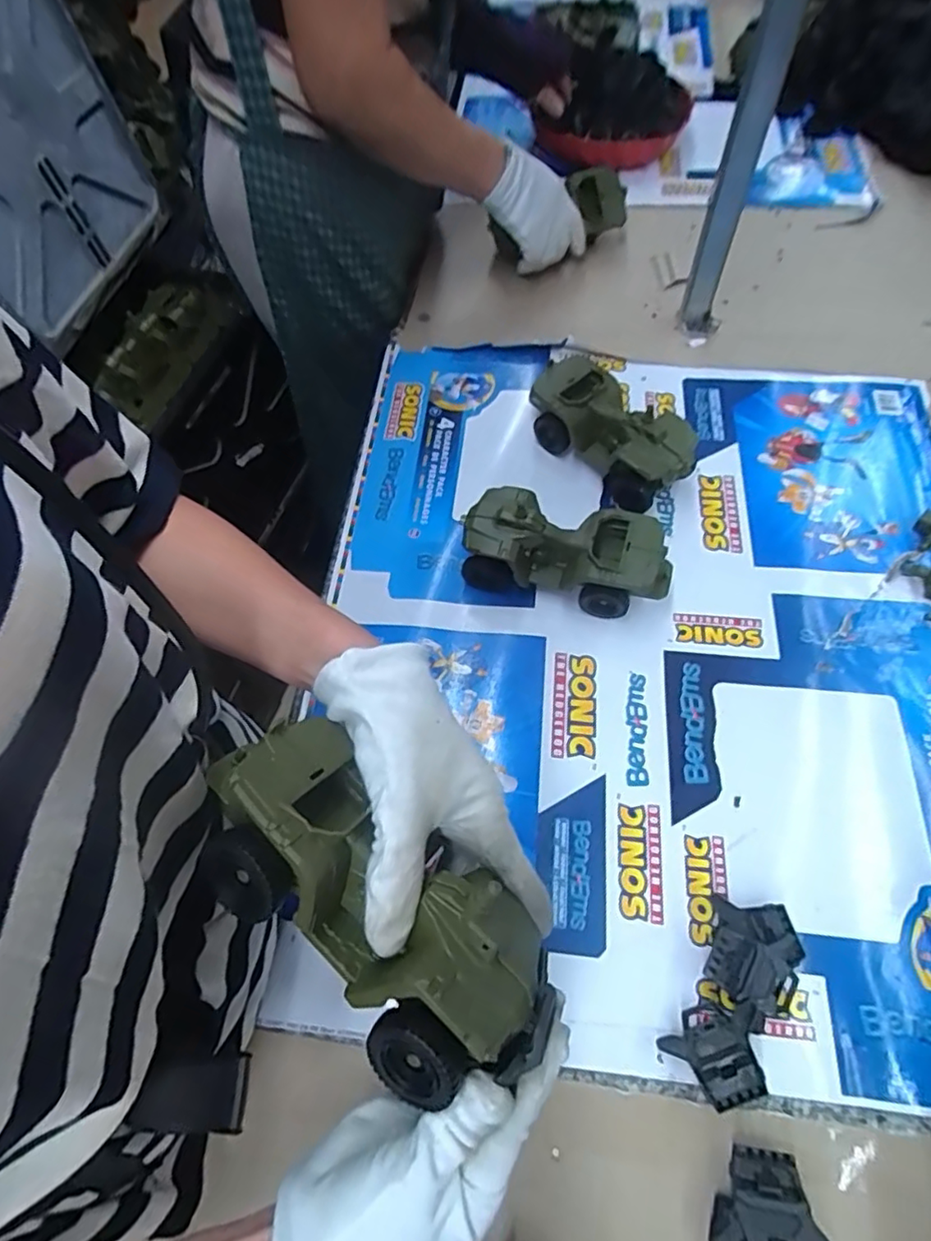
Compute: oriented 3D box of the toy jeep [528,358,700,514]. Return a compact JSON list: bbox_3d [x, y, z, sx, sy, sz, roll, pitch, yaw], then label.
[{"bbox_3d":[0.148,-0.190,0.627,0.070,0.080,0.175,-39,67,-16],"label":"toy jeep"}]

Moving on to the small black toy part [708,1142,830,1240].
[{"bbox_3d":[0.182,0.365,0.366,0.063,0.032,0.070,-1,62,3],"label":"small black toy part"}]

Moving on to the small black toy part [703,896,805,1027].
[{"bbox_3d":[0.204,0.241,0.431,0.058,0.027,0.075,13,64,10],"label":"small black toy part"}]

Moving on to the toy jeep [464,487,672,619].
[{"bbox_3d":[0.093,-0.062,0.564,0.185,0.081,0.075,13,64,10],"label":"toy jeep"}]

